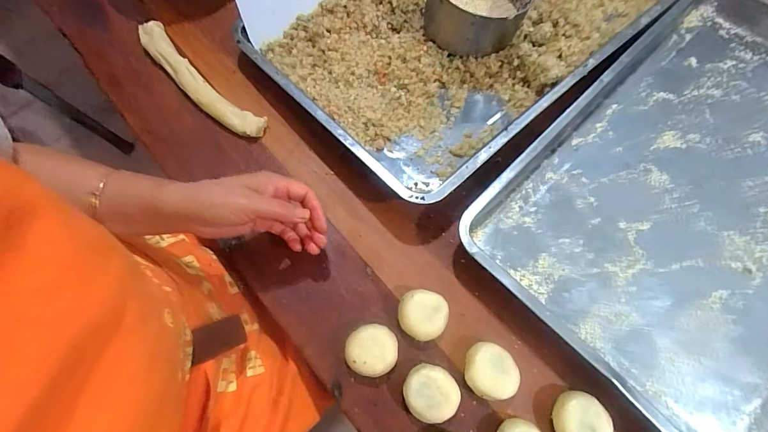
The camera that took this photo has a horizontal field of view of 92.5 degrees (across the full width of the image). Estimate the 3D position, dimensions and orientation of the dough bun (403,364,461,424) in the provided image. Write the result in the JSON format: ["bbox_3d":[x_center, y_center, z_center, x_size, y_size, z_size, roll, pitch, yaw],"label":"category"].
[{"bbox_3d":[0.047,0.183,0.382,0.053,0.036,0.050,0,70,-1],"label":"dough bun"}]

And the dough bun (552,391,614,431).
[{"bbox_3d":[0.197,0.207,0.373,0.052,0.036,0.052,0,70,-1],"label":"dough bun"}]

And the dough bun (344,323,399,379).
[{"bbox_3d":[-0.014,0.144,0.396,0.053,0.035,0.050,0,70,-1],"label":"dough bun"}]

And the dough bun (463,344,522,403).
[{"bbox_3d":[0.112,0.165,0.393,0.052,0.035,0.053,0,70,-1],"label":"dough bun"}]

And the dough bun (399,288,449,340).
[{"bbox_3d":[0.043,0.110,0.409,0.052,0.030,0.051,0,70,-1],"label":"dough bun"}]

